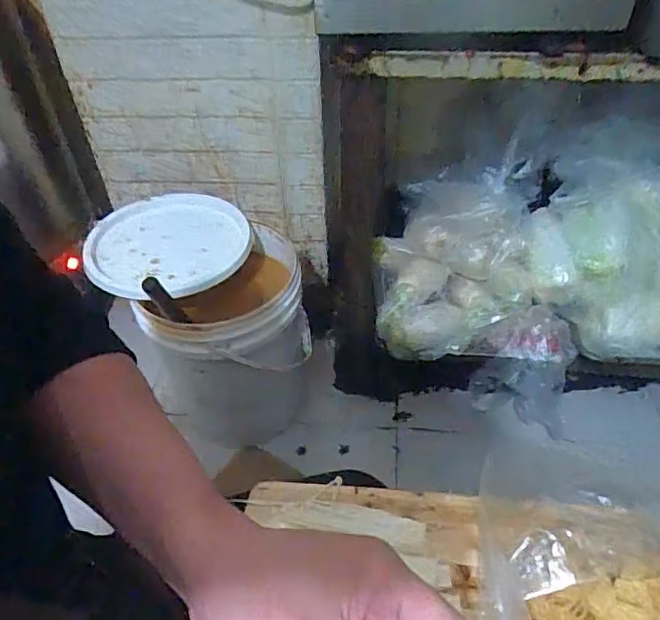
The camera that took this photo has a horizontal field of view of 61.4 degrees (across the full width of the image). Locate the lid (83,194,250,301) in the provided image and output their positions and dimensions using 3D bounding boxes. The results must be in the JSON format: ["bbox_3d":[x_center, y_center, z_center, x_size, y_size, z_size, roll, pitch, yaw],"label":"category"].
[{"bbox_3d":[-0.343,-0.144,1.174,0.329,0.036,0.302,-1,45,1],"label":"lid"}]

